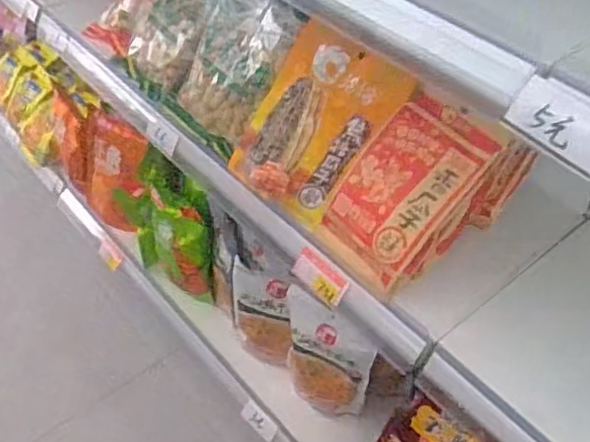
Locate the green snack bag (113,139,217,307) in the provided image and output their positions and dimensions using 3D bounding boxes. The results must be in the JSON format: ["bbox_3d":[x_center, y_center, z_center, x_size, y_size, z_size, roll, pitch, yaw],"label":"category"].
[{"bbox_3d":[-0.222,0.011,1.068,0.201,0.244,0.065,34,53,25],"label":"green snack bag"}]

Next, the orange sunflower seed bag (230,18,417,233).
[{"bbox_3d":[0.023,-0.115,0.729,0.150,0.209,0.030,36,11,12],"label":"orange sunflower seed bag"}]

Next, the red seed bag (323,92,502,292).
[{"bbox_3d":[0.120,-0.033,0.673,0.129,0.201,0.043,44,14,32],"label":"red seed bag"}]

